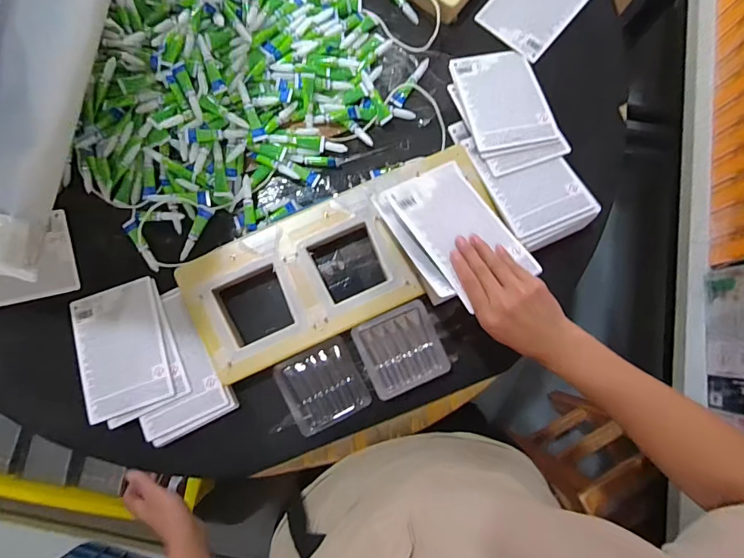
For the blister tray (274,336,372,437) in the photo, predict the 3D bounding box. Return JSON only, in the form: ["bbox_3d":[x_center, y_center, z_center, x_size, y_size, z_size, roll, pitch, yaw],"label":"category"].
[{"bbox_3d":[-0.065,0.145,0.575,0.101,0.021,0.104,-26,84,-4],"label":"blister tray"}]

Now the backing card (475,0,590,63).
[{"bbox_3d":[0.256,-0.427,0.659,0.115,0.009,0.165,40,84,3],"label":"backing card"}]

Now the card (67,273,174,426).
[{"bbox_3d":[-0.336,0.092,0.574,0.114,0.008,0.169,-19,75,-1],"label":"card"}]

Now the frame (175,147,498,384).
[{"bbox_3d":[-0.035,-0.023,0.583,0.419,0.037,0.173,-24,84,-4],"label":"frame"}]

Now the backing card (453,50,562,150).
[{"bbox_3d":[0.188,-0.264,0.621,0.113,0.006,0.168,-11,70,-3],"label":"backing card"}]

